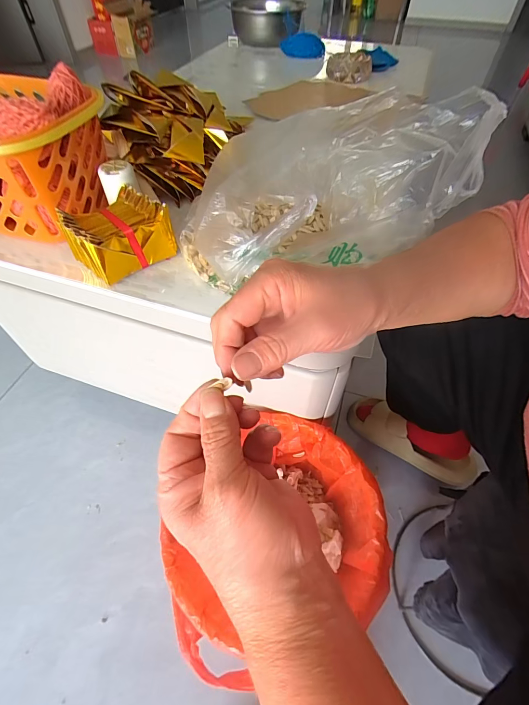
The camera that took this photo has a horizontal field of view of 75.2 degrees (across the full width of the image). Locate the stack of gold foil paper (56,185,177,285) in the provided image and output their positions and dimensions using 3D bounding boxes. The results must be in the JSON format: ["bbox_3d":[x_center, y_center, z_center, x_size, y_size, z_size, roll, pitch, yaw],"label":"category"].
[{"bbox_3d":[-0.193,-0.153,0.452,0.105,0.064,0.117,35,60,24],"label":"stack of gold foil paper"}]

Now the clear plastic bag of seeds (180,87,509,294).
[{"bbox_3d":[0.079,-0.204,0.418,0.358,0.135,0.220,-20,55,-15],"label":"clear plastic bag of seeds"}]

